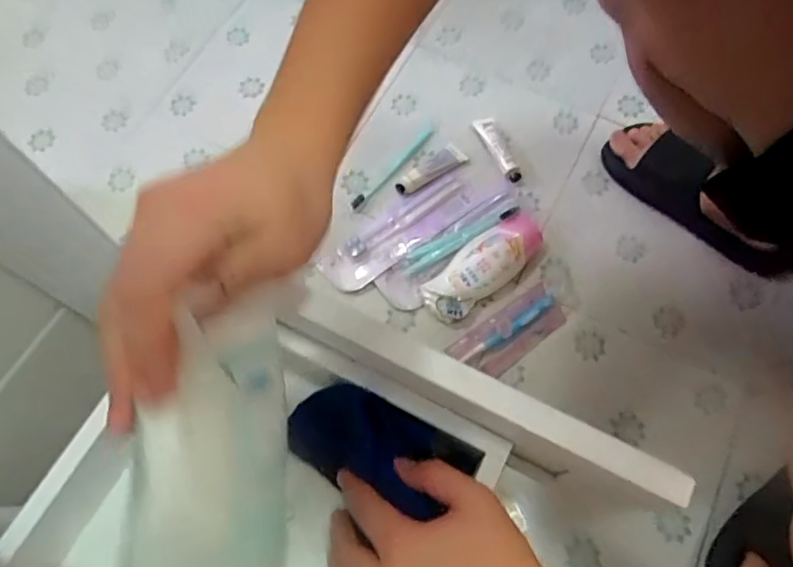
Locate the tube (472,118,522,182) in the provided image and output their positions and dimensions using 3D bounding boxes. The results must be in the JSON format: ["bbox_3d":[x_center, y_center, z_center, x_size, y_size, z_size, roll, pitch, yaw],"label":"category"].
[{"bbox_3d":[0.144,-0.192,0.803,0.025,0.020,0.111,-23,69,-8],"label":"tube"}]

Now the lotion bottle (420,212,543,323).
[{"bbox_3d":[0.111,-0.023,0.728,0.175,0.035,0.068,-39,72,-13],"label":"lotion bottle"}]

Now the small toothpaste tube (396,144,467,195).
[{"bbox_3d":[0.046,-0.159,0.792,0.109,0.014,0.031,-32,71,-11],"label":"small toothpaste tube"}]

